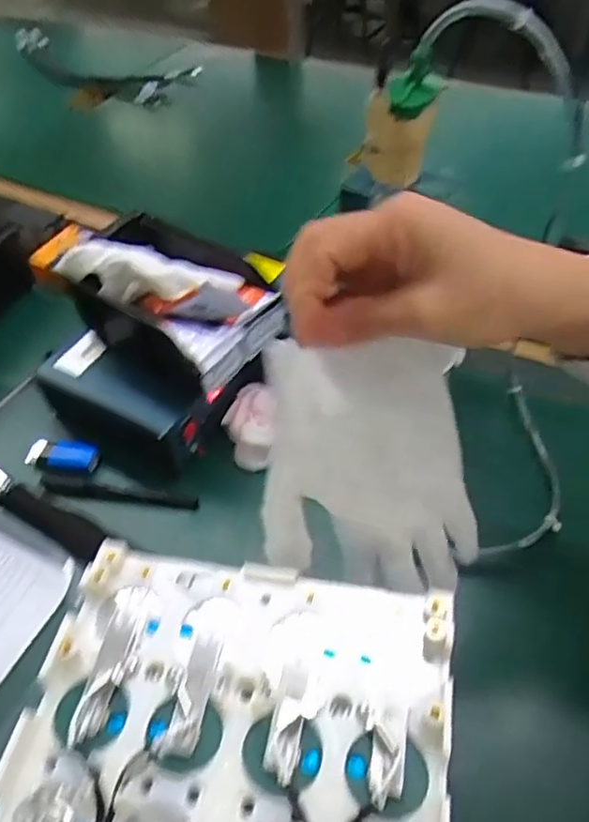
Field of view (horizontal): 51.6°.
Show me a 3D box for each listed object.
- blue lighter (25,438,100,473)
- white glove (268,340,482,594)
[{"bbox_3d":[-0.207,0.037,0.551,0.064,0.011,0.030,7,50,11],"label":"blue lighter"},{"bbox_3d":[0.040,0.029,0.304,0.105,0.127,0.061,2,49,7],"label":"white glove"}]

